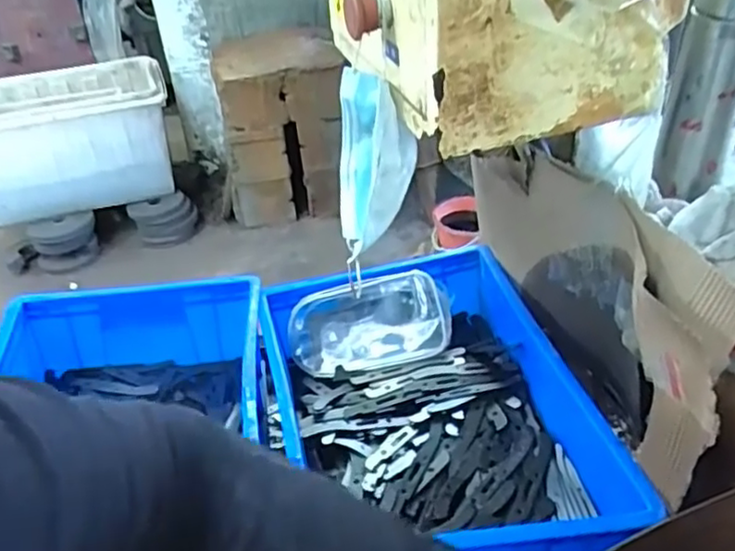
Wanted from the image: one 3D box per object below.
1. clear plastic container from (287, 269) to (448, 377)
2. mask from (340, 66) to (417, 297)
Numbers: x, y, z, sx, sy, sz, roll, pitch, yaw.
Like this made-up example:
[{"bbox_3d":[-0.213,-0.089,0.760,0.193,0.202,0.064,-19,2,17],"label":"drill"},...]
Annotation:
[{"bbox_3d":[0.002,0.062,0.822,0.195,0.046,0.105,-12,77,6],"label":"clear plastic container"},{"bbox_3d":[-0.001,-0.096,0.599,0.059,0.150,0.094,-22,40,-22],"label":"mask"}]

